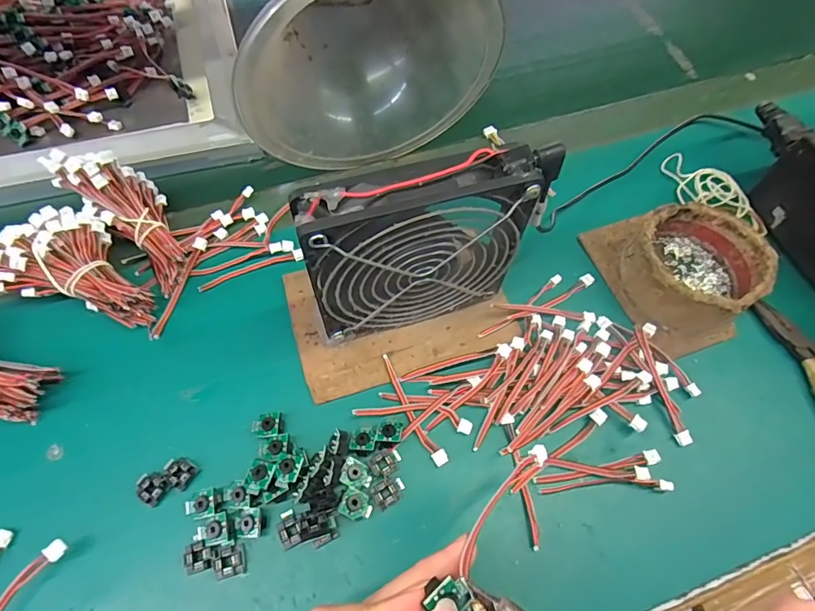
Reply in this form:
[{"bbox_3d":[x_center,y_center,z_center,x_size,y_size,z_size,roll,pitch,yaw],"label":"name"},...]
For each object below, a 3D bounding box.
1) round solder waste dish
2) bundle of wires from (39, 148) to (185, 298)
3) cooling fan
[{"bbox_3d":[0.194,-0.027,0.319,0.081,0.043,0.080,-26,67,-14],"label":"round solder waste dish"},{"bbox_3d":[-0.191,-0.064,0.326,0.048,0.029,0.114,-40,94,-20],"label":"bundle of wires"},{"bbox_3d":[0.010,-0.029,0.264,0.127,0.132,0.028,-16,65,-10],"label":"cooling fan"}]

